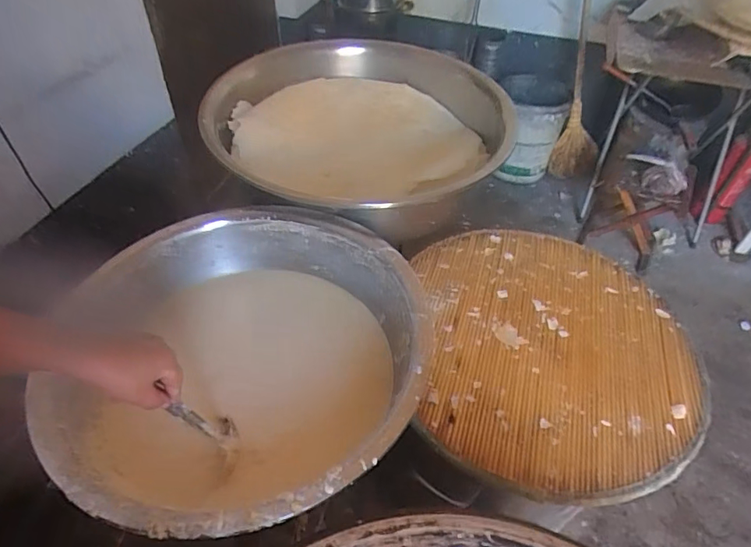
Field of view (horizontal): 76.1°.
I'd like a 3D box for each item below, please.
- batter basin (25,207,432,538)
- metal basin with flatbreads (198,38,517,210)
[{"bbox_3d":[-0.200,0.130,0.755,0.531,0.167,0.534,1,46,-1],"label":"batter basin"},{"bbox_3d":[-0.017,-0.316,1.132,0.607,0.244,0.666,1,46,-1],"label":"metal basin with flatbreads"}]

